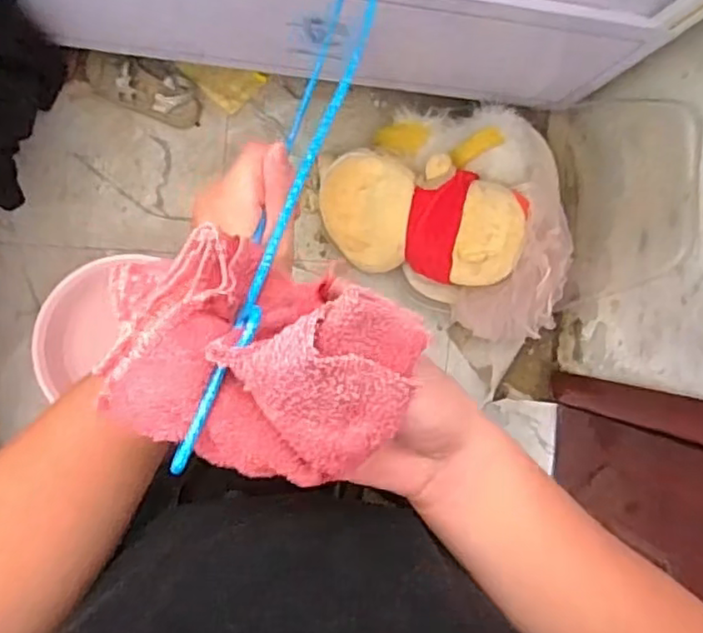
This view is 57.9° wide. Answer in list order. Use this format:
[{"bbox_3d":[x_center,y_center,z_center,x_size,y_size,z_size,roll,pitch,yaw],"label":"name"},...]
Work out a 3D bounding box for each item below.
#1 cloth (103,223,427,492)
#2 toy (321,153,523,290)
[{"bbox_3d":[-0.036,0.020,0.242,0.124,0.059,0.092,24,87,-9],"label":"cloth"},{"bbox_3d":[0.137,-0.213,1.333,0.443,0.121,0.235,11,104,13],"label":"toy"}]

